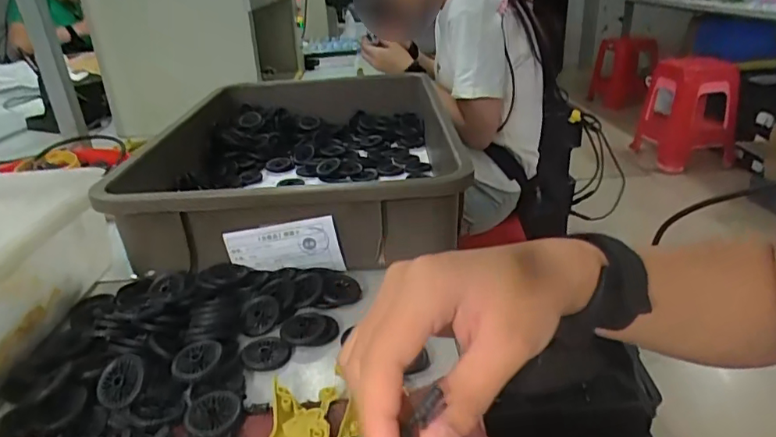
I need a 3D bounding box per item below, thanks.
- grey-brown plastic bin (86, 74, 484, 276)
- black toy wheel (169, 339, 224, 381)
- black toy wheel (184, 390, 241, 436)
[{"bbox_3d":[-0.101,-0.112,0.772,0.391,0.109,0.629,0,25,6],"label":"grey-brown plastic bin"},{"bbox_3d":[-0.142,0.103,0.398,0.034,0.008,0.038,-6,25,-6],"label":"black toy wheel"},{"bbox_3d":[-0.118,0.132,0.360,0.034,0.008,0.036,3,24,-1],"label":"black toy wheel"}]

